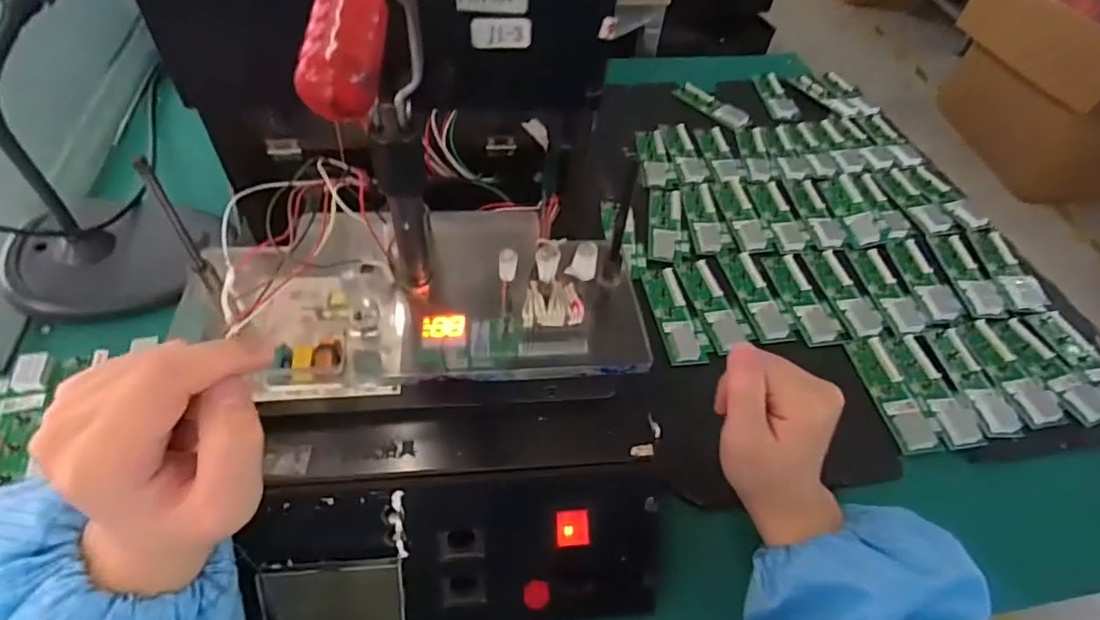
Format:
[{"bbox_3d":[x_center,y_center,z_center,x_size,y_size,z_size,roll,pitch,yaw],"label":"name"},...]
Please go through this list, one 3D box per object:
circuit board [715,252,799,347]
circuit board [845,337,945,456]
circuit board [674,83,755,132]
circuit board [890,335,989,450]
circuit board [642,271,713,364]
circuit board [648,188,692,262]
[{"bbox_3d":[0.182,-0.016,0.506,0.038,0.007,0.104,-8,53,-10],"label":"circuit board"},{"bbox_3d":[0.268,0.064,0.450,0.033,0.007,0.098,-3,52,-7],"label":"circuit board"},{"bbox_3d":[0.197,-0.249,0.703,0.032,0.014,0.102,-32,61,-26],"label":"circuit board"},{"bbox_3d":[0.305,0.061,0.455,0.032,0.006,0.100,-2,52,-6],"label":"circuit board"},{"bbox_3d":[0.106,0.003,0.483,0.036,0.007,0.104,-4,53,-7],"label":"circuit board"},{"bbox_3d":[0.115,-0.084,0.557,0.037,0.006,0.104,8,52,2],"label":"circuit board"}]

